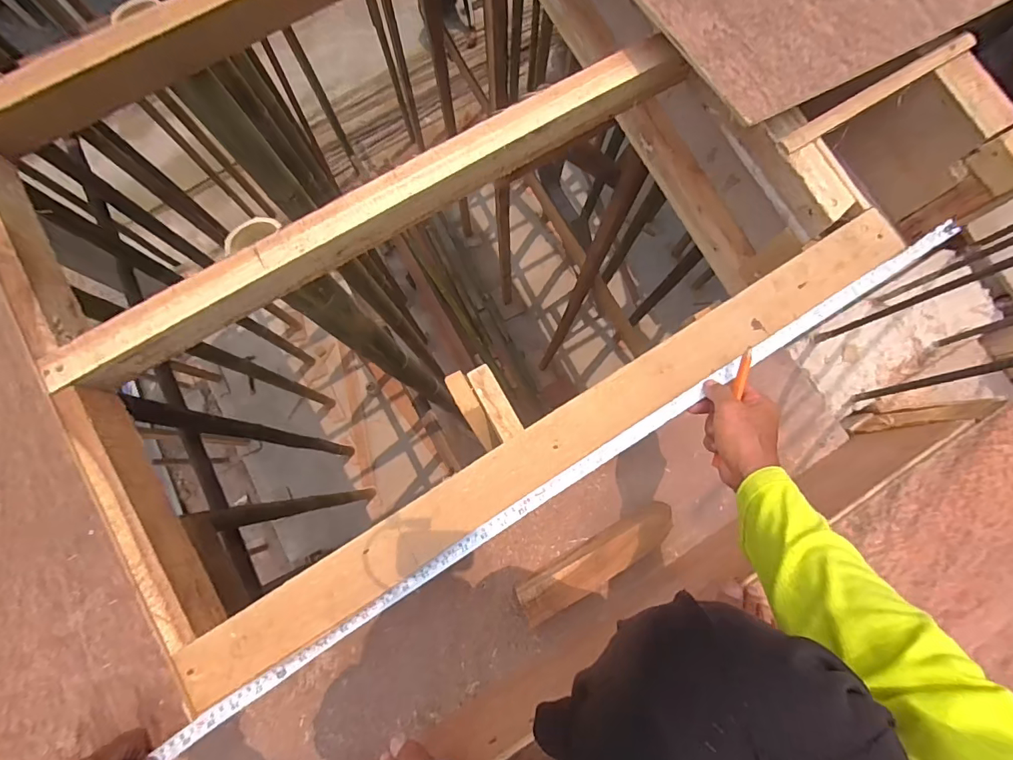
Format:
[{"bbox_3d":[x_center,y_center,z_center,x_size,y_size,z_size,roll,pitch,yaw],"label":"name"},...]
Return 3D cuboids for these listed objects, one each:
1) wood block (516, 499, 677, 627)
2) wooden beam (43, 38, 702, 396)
[{"bbox_3d":[0.130,0.255,0.664,0.250,0.074,0.057,-31,82,-7],"label":"wood block"},{"bbox_3d":[-0.155,-0.232,0.612,0.881,0.071,0.066,-31,82,-7],"label":"wooden beam"}]

